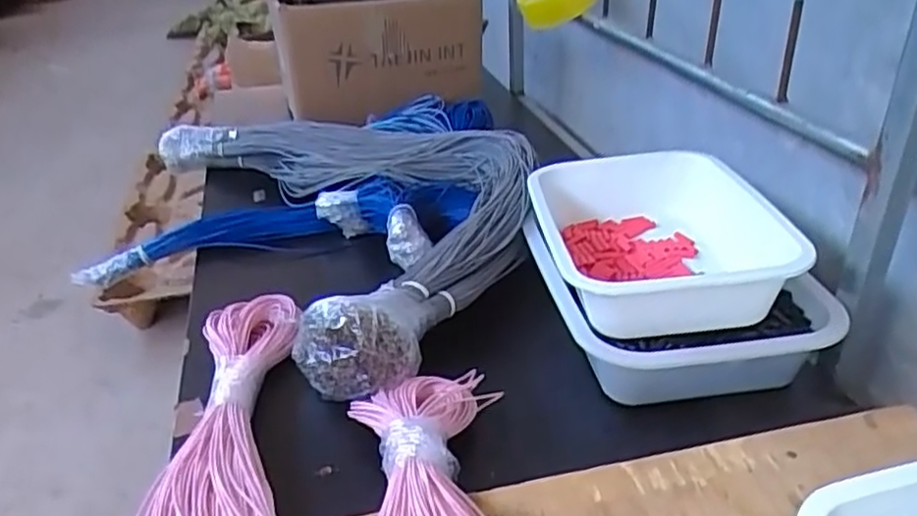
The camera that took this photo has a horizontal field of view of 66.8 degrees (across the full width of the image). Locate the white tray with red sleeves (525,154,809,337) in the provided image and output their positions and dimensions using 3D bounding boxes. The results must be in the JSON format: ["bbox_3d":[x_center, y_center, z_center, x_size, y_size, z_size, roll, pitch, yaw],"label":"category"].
[{"bbox_3d":[0.187,-0.019,0.710,0.196,0.080,0.290,-5,30,0],"label":"white tray with red sleeves"}]

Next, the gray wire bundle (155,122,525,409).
[{"bbox_3d":[-0.133,-0.095,0.925,0.374,0.066,0.689,-19,33,-23],"label":"gray wire bundle"}]

